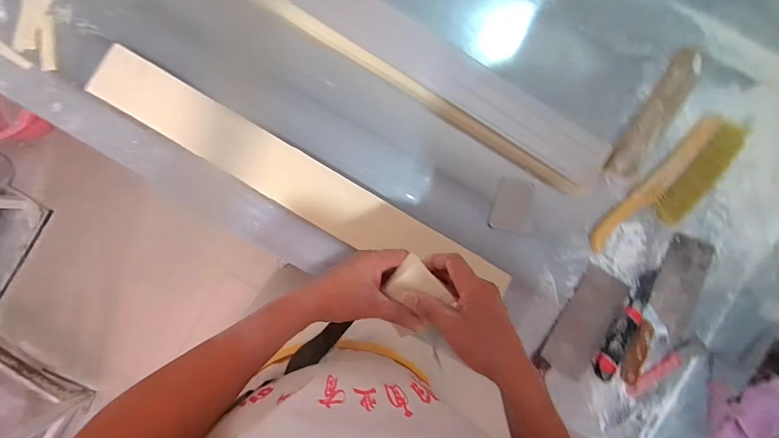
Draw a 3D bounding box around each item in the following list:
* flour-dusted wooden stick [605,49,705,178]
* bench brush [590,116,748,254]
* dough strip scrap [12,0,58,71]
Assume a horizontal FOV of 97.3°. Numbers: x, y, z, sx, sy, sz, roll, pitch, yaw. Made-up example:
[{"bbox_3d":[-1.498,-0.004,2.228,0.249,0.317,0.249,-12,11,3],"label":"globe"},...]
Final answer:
[{"bbox_3d":[0.488,-0.190,0.631,0.060,0.029,0.261,33,90,0],"label":"flour-dusted wooden stick"},{"bbox_3d":[0.508,-0.037,0.612,0.103,0.061,0.297,44,90,0],"label":"bench brush"},{"bbox_3d":[-0.674,-0.357,0.648,0.080,0.009,0.145,1,90,0],"label":"dough strip scrap"}]

